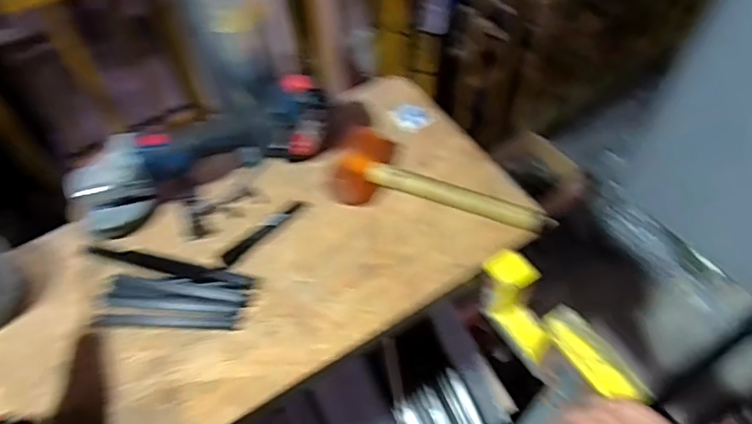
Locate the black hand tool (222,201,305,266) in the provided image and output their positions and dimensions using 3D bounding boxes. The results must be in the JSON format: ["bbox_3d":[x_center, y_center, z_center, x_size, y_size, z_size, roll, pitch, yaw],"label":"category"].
[{"bbox_3d":[-0.154,0.024,0.716,0.132,0.009,0.021,-39,63,-24],"label":"black hand tool"}]

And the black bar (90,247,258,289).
[{"bbox_3d":[-0.270,0.074,0.691,0.225,0.009,0.022,11,55,8],"label":"black bar"}]

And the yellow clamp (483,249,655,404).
[{"bbox_3d":[0.231,0.164,0.684,0.050,0.119,0.228,-30,60,-20],"label":"yellow clamp"}]

